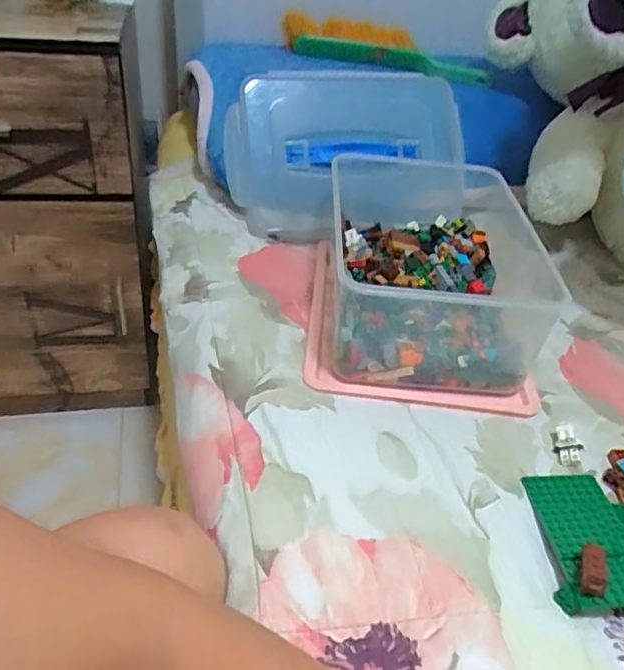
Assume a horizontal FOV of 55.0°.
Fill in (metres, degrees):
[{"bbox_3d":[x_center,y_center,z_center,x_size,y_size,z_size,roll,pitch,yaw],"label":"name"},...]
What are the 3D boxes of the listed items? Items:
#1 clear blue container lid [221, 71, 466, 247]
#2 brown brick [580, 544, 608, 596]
[{"bbox_3d":[0.050,-0.249,0.826,0.320,0.213,0.050,-7,16,-11],"label":"clear blue container lid"},{"bbox_3d":[0.202,0.169,0.431,0.017,0.009,0.035,13,55,7],"label":"brown brick"}]

